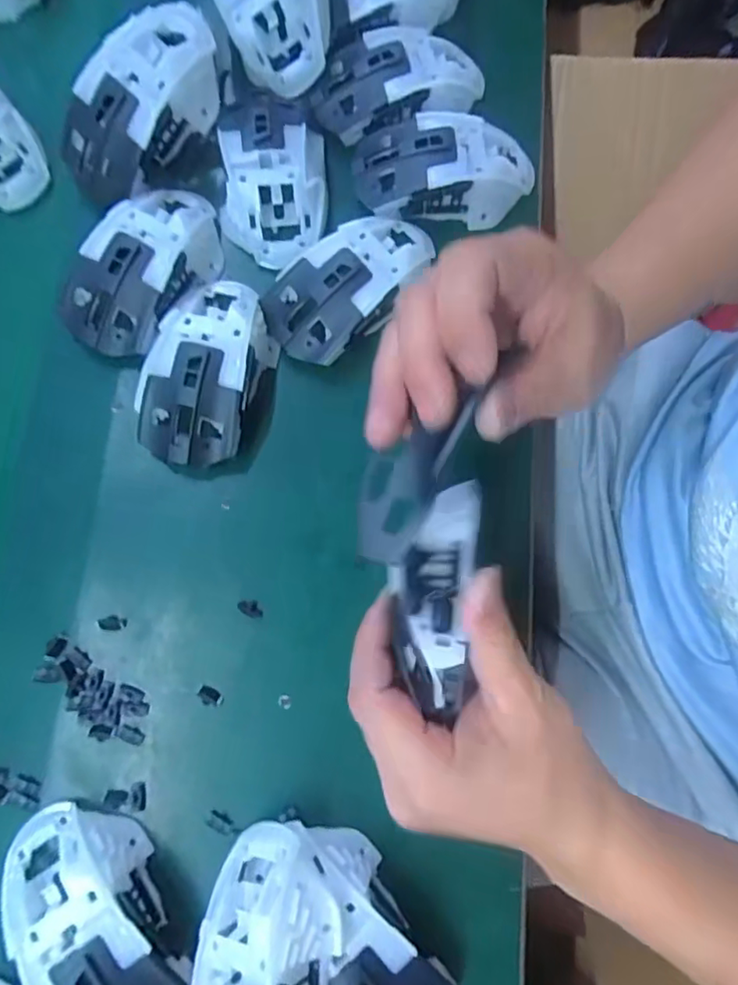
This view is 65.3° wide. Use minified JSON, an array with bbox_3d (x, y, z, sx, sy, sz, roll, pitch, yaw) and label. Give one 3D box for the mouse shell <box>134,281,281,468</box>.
[{"bbox_3d":[-0.093,-0.074,0.329,0.066,0.033,0.118,18,79,5],"label":"mouse shell"}]

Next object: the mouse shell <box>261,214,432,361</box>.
[{"bbox_3d":[-0.010,-0.127,0.343,0.111,0.032,0.060,-41,81,-7],"label":"mouse shell"}]

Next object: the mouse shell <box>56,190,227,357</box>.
[{"bbox_3d":[-0.134,-0.135,0.340,0.059,0.031,0.113,30,80,7],"label":"mouse shell"}]

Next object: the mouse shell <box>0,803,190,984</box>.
[{"bbox_3d":[-0.129,0.206,0.266,0.060,0.035,0.114,-28,79,-5],"label":"mouse shell"}]

